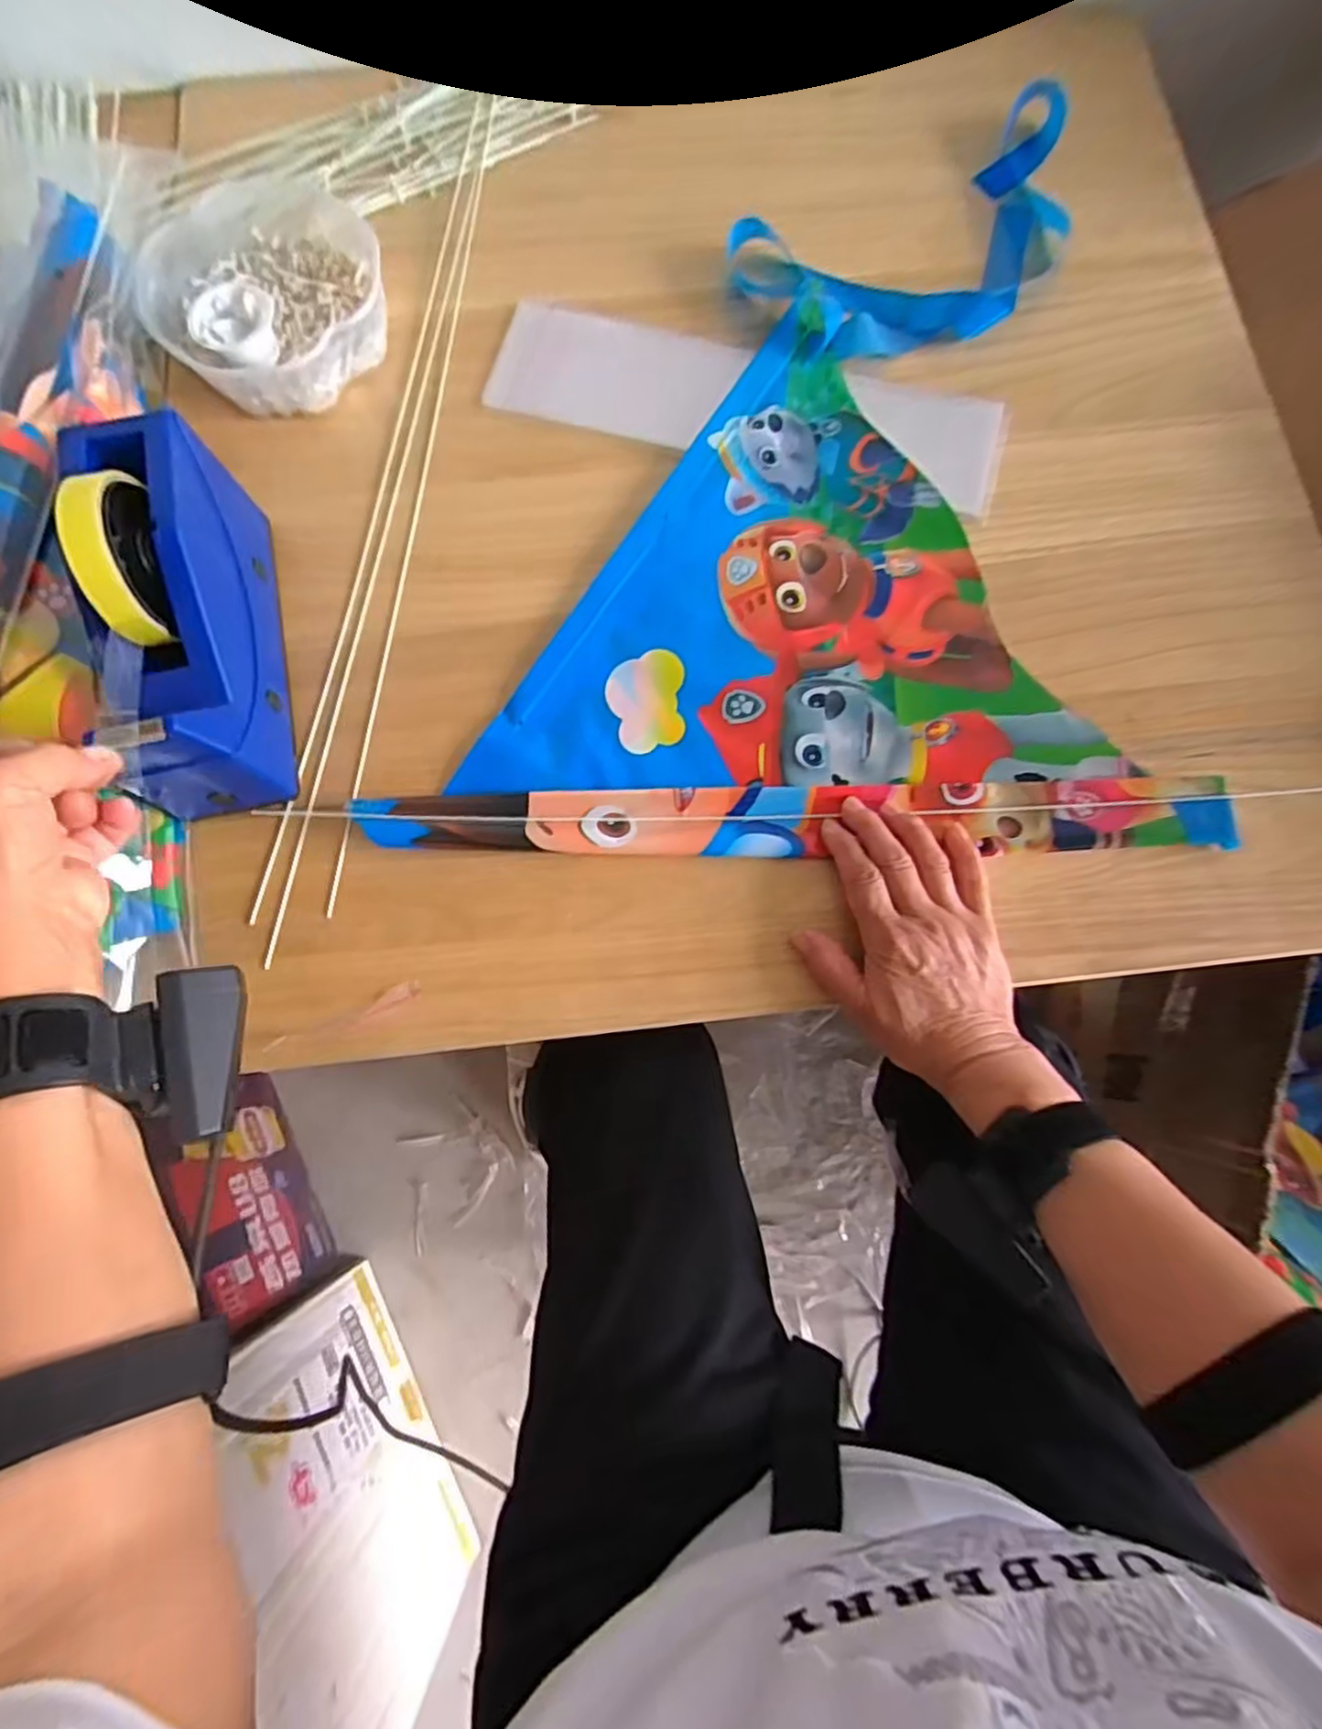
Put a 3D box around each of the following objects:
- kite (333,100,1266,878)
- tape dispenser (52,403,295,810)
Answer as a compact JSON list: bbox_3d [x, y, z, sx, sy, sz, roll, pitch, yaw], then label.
[{"bbox_3d":[0.079,-0.271,0.483,0.470,0.016,0.544,-2,77,-1],"label":"kite"},{"bbox_3d":[-0.271,-0.138,0.393,0.073,0.117,0.199,-9,77,-3],"label":"tape dispenser"}]

